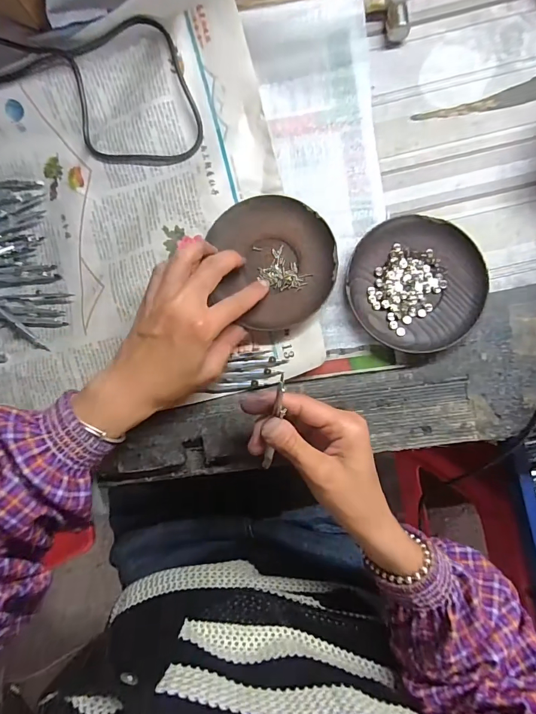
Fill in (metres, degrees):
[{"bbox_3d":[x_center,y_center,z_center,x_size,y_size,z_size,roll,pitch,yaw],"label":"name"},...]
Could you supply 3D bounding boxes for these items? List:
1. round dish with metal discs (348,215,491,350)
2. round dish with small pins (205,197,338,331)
[{"bbox_3d":[0.128,-0.062,0.346,0.116,0.016,0.111,0,87,3],"label":"round dish with metal discs"},{"bbox_3d":[0.006,-0.084,0.352,0.104,0.011,0.116,-8,87,3],"label":"round dish with small pins"}]

